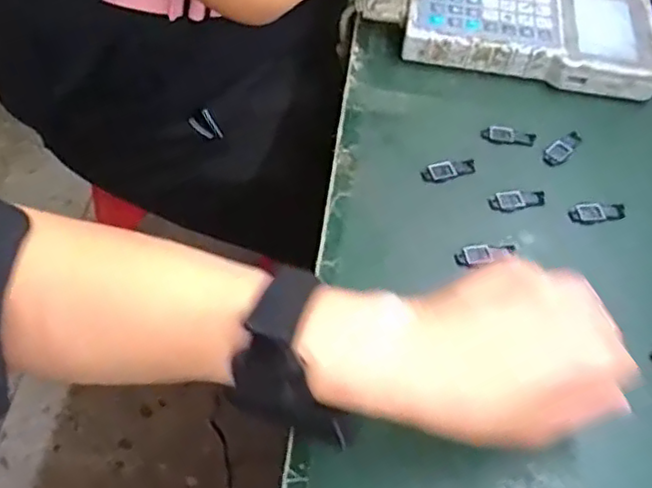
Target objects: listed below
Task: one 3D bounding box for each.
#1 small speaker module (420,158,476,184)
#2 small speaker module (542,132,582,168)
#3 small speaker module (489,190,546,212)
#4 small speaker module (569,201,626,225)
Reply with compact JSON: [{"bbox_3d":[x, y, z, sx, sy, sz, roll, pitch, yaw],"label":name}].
[{"bbox_3d":[0.090,-0.055,0.479,0.040,0.004,0.016,-14,58,-13],"label":"small speaker module"},{"bbox_3d":[0.180,-0.073,0.500,0.017,0.004,0.043,40,63,21],"label":"small speaker module"},{"bbox_3d":[0.137,-0.031,0.470,0.040,0.004,0.016,-7,57,-8],"label":"small speaker module"},{"bbox_3d":[0.193,-0.023,0.467,0.041,0.004,0.018,-8,57,-9],"label":"small speaker module"}]

